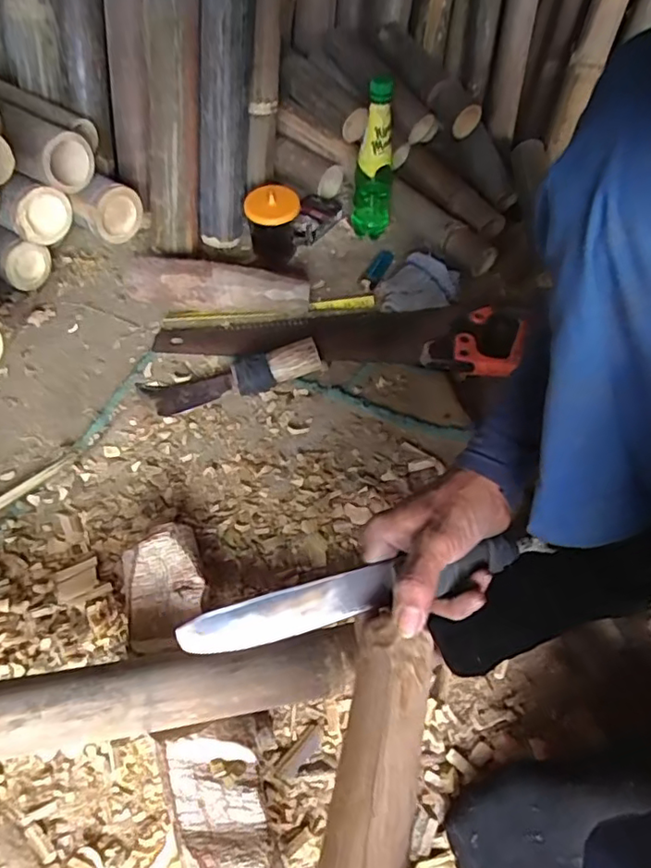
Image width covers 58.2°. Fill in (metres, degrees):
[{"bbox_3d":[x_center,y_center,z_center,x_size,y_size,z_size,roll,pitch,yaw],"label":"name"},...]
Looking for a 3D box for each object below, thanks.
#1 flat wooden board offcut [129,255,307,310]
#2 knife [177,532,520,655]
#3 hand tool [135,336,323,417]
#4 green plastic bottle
[{"bbox_3d":[-0.145,-0.203,0.800,0.241,0.066,0.022,2,21,-4],"label":"flat wooden board offcut"},{"bbox_3d":[0.024,0.116,0.429,0.255,0.022,0.036,-12,100,-14],"label":"knife"},{"bbox_3d":[-0.122,-0.076,0.740,0.231,0.044,0.059,-13,56,-8],"label":"hand tool"},{"bbox_3d":[0.071,-0.389,0.844,0.058,0.228,0.051,1,55,1],"label":"green plastic bottle"}]

